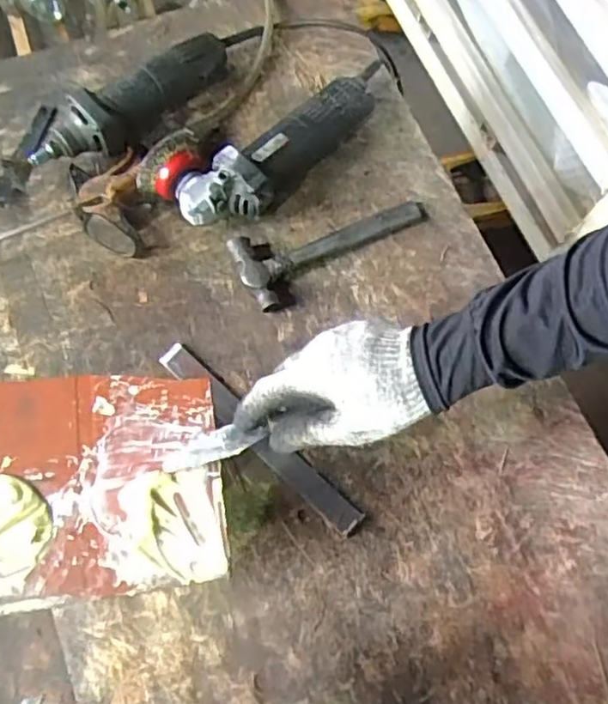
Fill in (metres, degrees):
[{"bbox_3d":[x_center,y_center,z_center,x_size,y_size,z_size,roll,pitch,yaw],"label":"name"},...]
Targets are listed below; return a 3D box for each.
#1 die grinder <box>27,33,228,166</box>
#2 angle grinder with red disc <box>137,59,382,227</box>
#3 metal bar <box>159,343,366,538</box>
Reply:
[{"bbox_3d":[-0.217,-0.318,0.805,0.284,0.064,0.074,-43,76,-14],"label":"die grinder"},{"bbox_3d":[-0.026,-0.250,0.765,0.331,0.069,0.115,-37,74,-13],"label":"angle grinder with red disc"},{"bbox_3d":[-0.048,0.088,0.681,0.275,0.014,0.034,42,75,13],"label":"metal bar"}]

